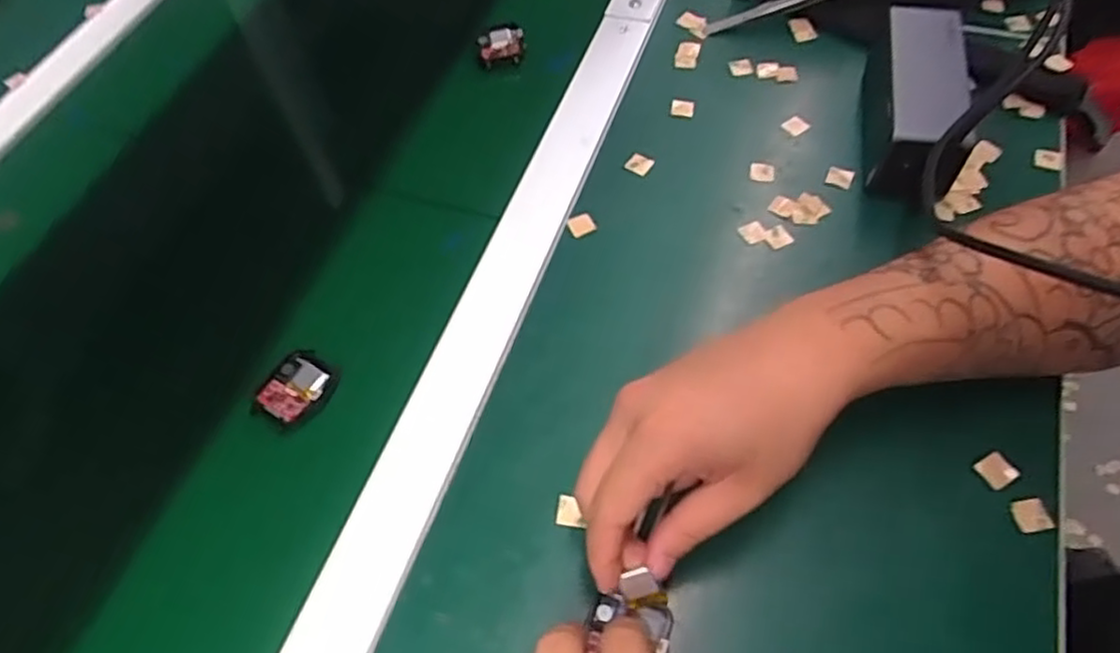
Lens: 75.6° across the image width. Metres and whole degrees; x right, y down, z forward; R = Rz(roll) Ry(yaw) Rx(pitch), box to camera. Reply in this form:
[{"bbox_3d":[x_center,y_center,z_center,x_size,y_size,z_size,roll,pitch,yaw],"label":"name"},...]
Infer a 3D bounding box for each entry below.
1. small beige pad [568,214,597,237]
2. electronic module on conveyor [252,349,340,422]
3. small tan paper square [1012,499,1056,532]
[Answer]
[{"bbox_3d":[0.014,-0.066,0.473,0.016,0.005,0.014,-22,59,-8],"label":"small beige pad"},{"bbox_3d":[-0.154,0.035,0.419,0.038,0.007,0.043,29,65,21],"label":"electronic module on conveyor"},{"bbox_3d":[0.235,0.094,0.360,0.015,0.004,0.016,-17,61,6],"label":"small tan paper square"}]

